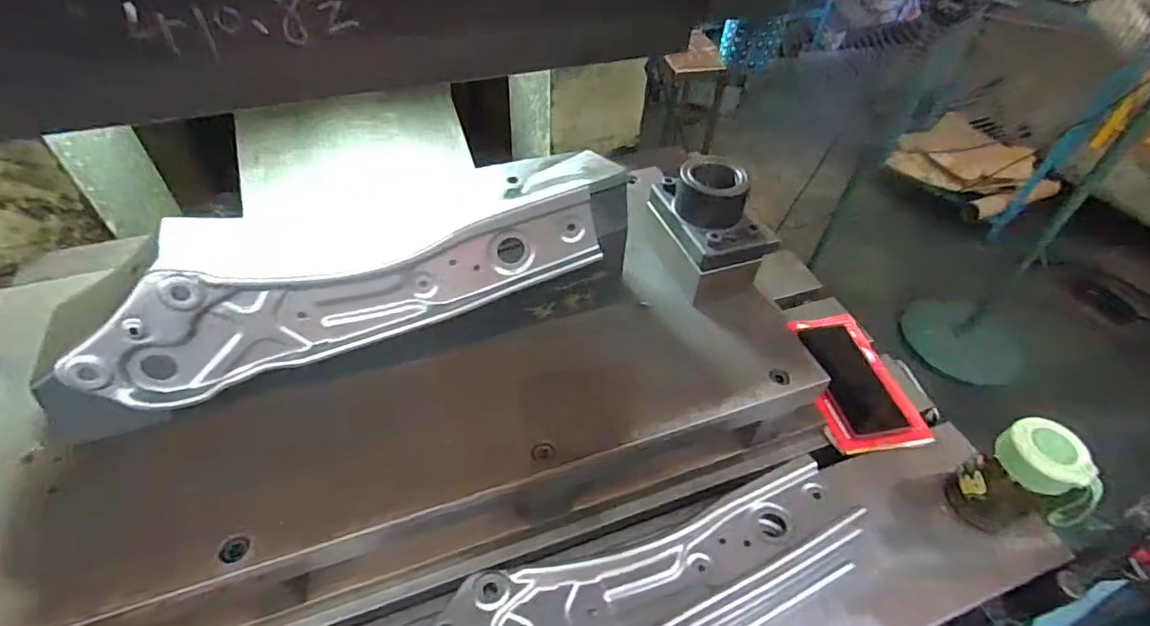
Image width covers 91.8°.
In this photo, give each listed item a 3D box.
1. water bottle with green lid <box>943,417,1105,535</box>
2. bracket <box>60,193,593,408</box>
[{"bbox_3d":[0.434,0.170,0.544,0.062,0.124,0.086,-15,50,-17],"label":"water bottle with green lid"},{"bbox_3d":[-0.183,-0.020,0.468,0.425,0.102,0.020,-20,33,-10],"label":"bracket"}]

